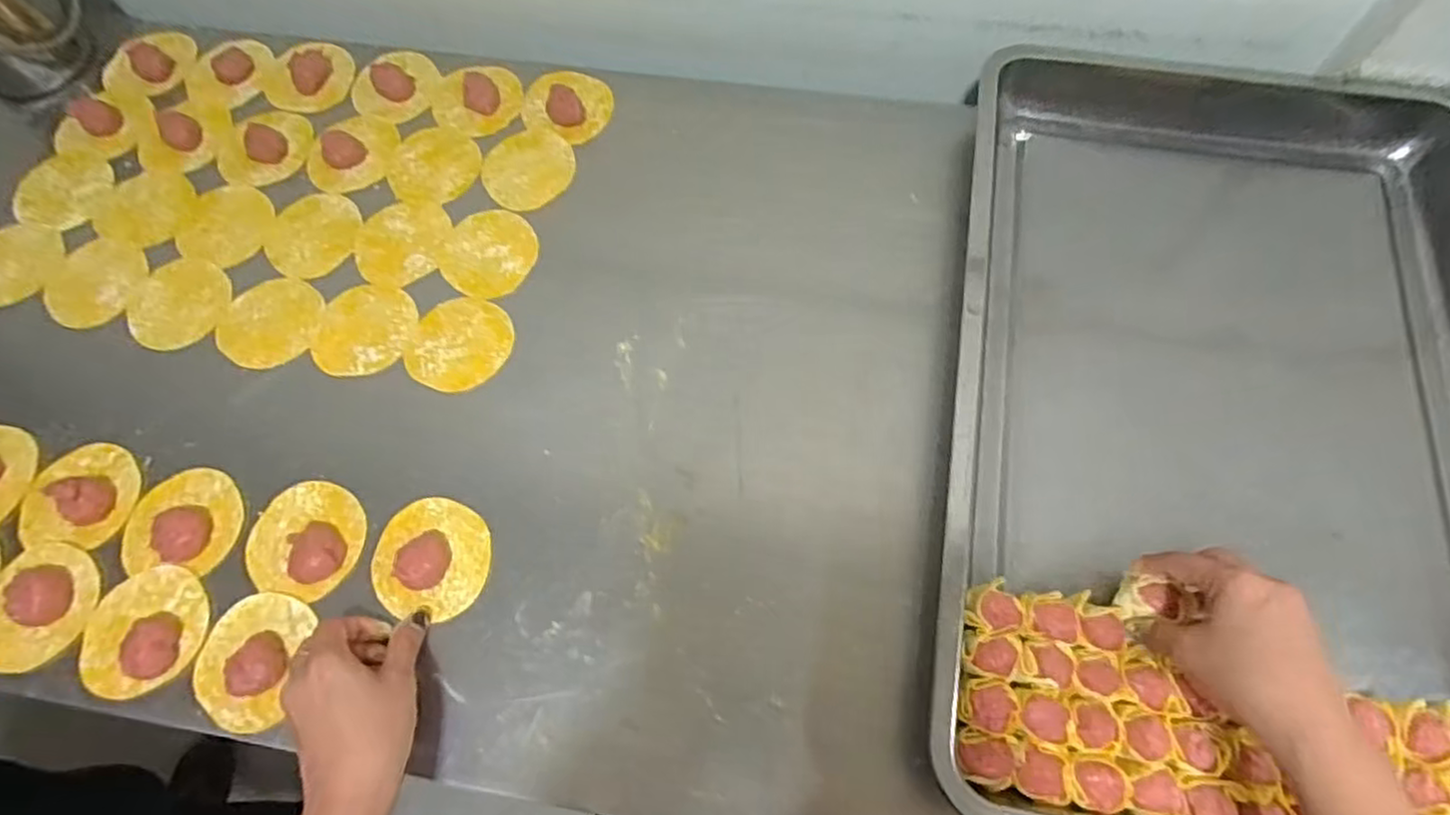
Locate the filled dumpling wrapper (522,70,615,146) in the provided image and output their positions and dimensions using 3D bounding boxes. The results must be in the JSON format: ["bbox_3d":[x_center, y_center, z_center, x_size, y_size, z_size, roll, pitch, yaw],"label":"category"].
[{"bbox_3d":[-0.145,-0.286,0.661,0.081,0.016,0.076,0,68,1],"label":"filled dumpling wrapper"}]

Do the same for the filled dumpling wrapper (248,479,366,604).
[{"bbox_3d":[-0.302,0.092,0.508,0.079,0.014,0.080,10,68,5],"label":"filled dumpling wrapper"}]

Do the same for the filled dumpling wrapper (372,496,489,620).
[{"bbox_3d":[-0.203,0.102,0.490,0.076,0.017,0.079,5,68,3],"label":"filled dumpling wrapper"}]

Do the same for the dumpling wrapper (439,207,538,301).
[{"bbox_3d":[-0.200,-0.132,0.605,0.078,0.004,0.084,0,68,1],"label":"dumpling wrapper"}]

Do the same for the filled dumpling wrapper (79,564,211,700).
[{"bbox_3d":[-0.396,0.148,0.480,0.075,0.016,0.079,0,68,1],"label":"filled dumpling wrapper"}]

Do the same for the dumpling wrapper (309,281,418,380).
[{"bbox_3d":[-0.293,-0.063,0.578,0.078,0.004,0.083,10,68,5],"label":"dumpling wrapper"}]

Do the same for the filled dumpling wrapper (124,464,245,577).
[{"bbox_3d":[-0.394,0.080,0.517,0.074,0.016,0.075,2,68,2],"label":"filled dumpling wrapper"}]

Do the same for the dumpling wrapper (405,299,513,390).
[{"bbox_3d":[-0.213,-0.051,0.573,0.078,0.004,0.082,1,67,-3],"label":"dumpling wrapper"}]

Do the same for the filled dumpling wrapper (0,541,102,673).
[{"bbox_3d":[-0.480,0.136,0.491,0.071,0.023,0.080,34,72,14],"label":"filled dumpling wrapper"}]

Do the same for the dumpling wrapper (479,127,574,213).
[{"bbox_3d":[-0.178,-0.215,0.639,0.084,0.004,0.086,0,66,0],"label":"dumpling wrapper"}]

